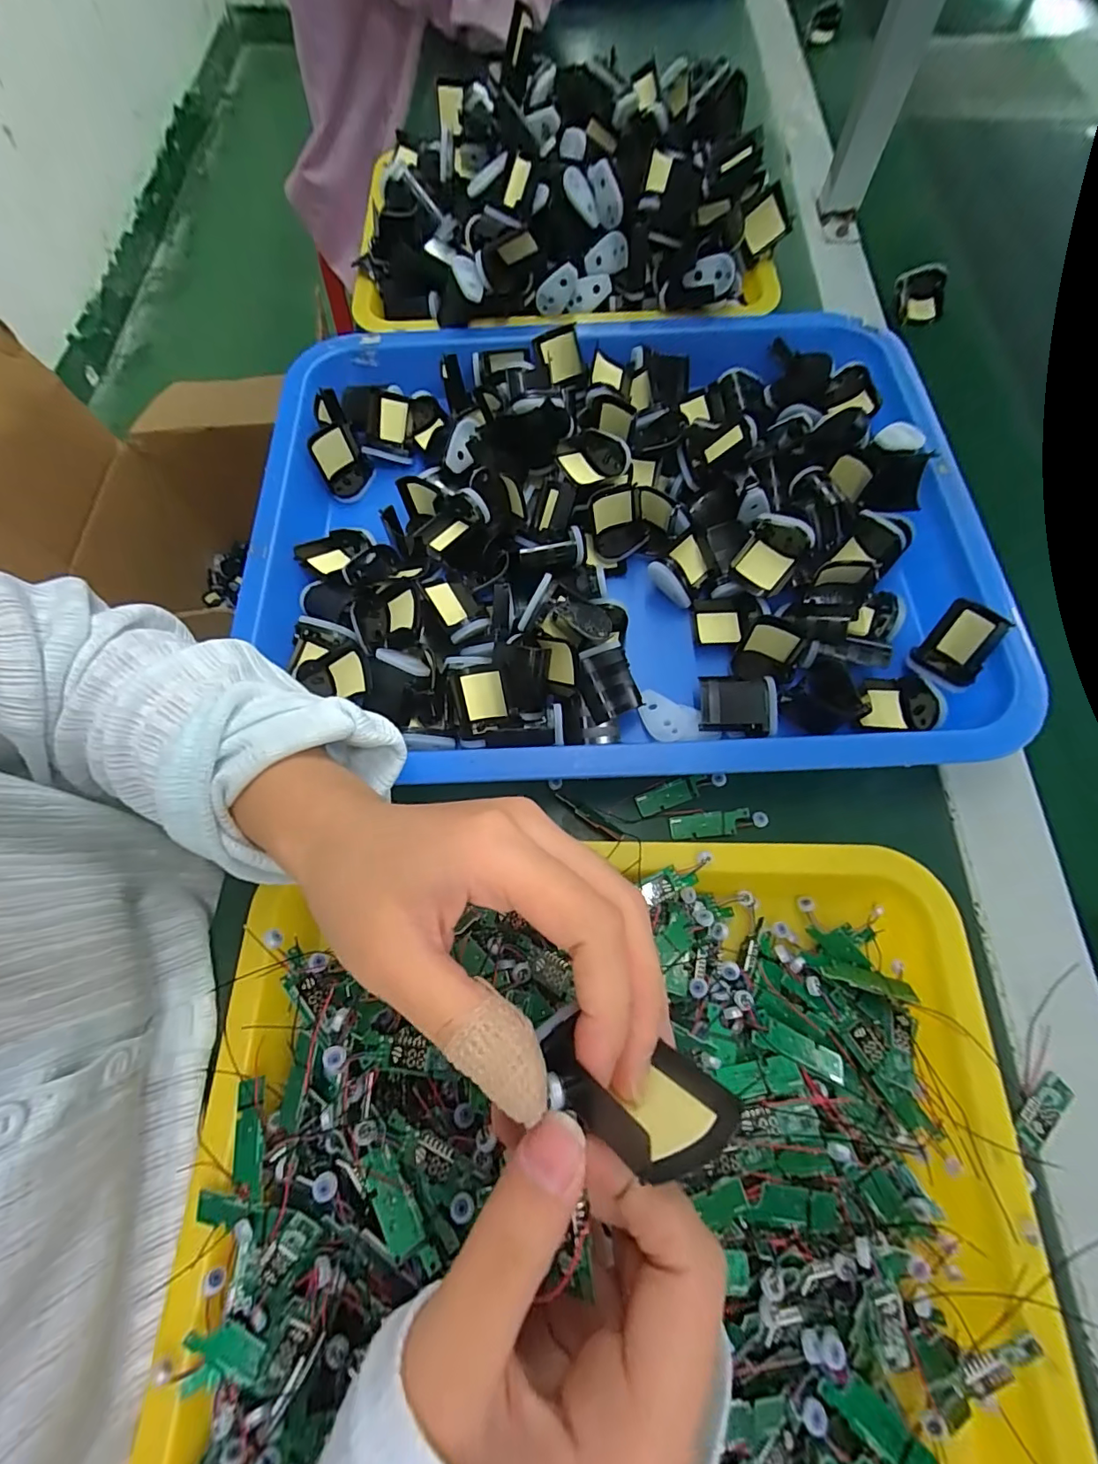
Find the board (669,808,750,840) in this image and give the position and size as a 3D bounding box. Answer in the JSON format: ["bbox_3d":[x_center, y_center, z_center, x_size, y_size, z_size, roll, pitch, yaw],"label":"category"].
[{"bbox_3d":[0.088,0.051,0.282,0.042,0.007,0.013,-6,70,-1],"label":"board"}]

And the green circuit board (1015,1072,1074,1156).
[{"bbox_3d":[0.221,0.169,0.229,0.034,0.005,0.014,-39,74,-12],"label":"green circuit board"}]

